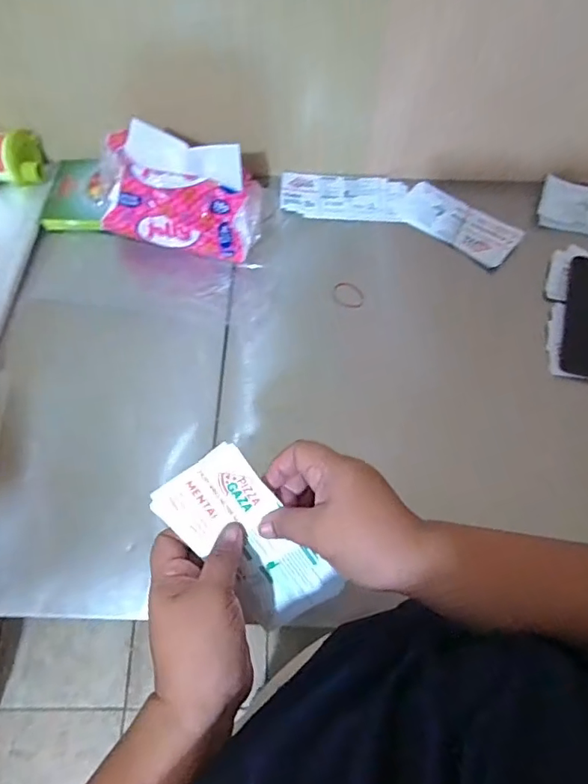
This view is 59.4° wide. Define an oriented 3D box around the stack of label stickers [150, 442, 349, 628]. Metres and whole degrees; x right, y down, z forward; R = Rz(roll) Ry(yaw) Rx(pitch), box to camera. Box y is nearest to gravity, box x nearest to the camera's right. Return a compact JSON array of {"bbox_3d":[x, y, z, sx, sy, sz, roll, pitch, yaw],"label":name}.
[{"bbox_3d":[-0.031,0.111,0.370,0.067,0.023,0.146,-39,106,-17],"label":"stack of label stickers"}]

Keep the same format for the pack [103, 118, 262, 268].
[{"bbox_3d":[-0.139,-0.239,0.633,0.187,0.119,0.092,8,65,4],"label":"pack"}]

